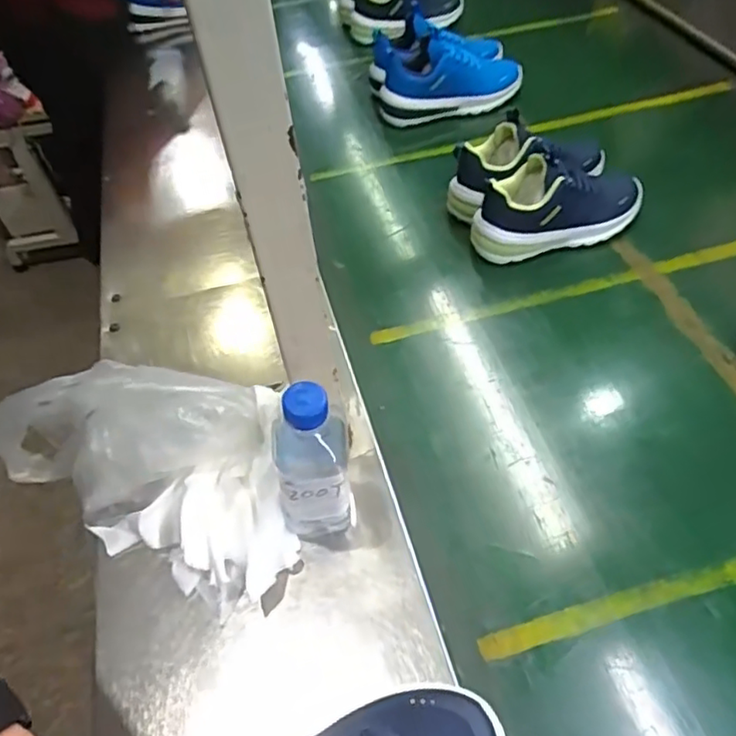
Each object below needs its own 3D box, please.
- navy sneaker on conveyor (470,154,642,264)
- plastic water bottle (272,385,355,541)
[{"bbox_3d":[0.237,-0.197,0.757,0.220,0.116,0.086,-19,51,-12],"label":"navy sneaker on conveyor"},{"bbox_3d":[-0.045,0.076,0.497,0.060,0.168,0.059,-11,50,-5],"label":"plastic water bottle"}]

